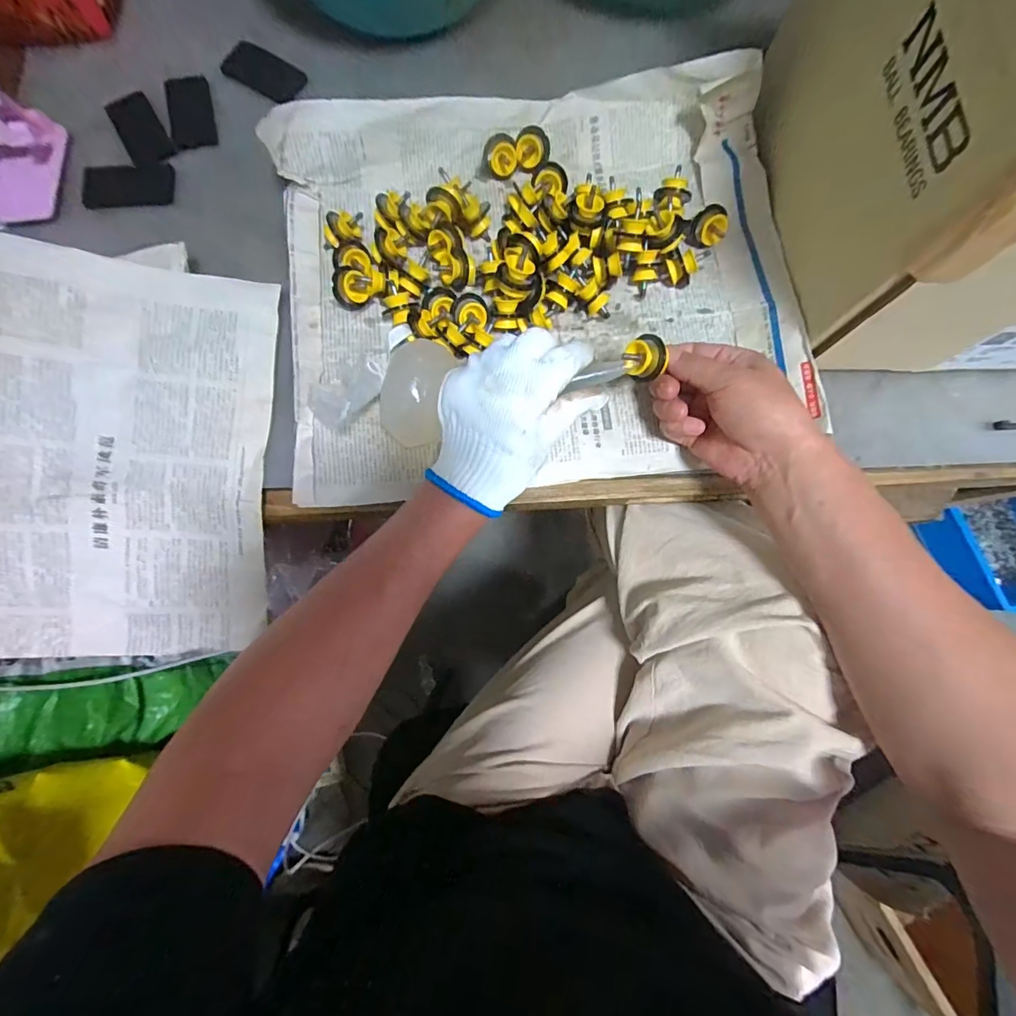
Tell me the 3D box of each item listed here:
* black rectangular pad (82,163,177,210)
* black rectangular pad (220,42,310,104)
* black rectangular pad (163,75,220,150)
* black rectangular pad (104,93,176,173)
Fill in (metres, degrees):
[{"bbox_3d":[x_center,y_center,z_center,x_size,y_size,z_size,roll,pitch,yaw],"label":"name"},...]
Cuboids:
[{"bbox_3d":[-0.363,-0.309,0.440,0.084,0.005,0.046,-6,80,-2],"label":"black rectangular pad"},{"bbox_3d":[-0.248,-0.444,0.468,0.090,0.004,0.050,32,81,5],"label":"black rectangular pad"},{"bbox_3d":[-0.315,-0.393,0.456,0.044,0.004,0.075,-11,85,0],"label":"black rectangular pad"},{"bbox_3d":[-0.365,-0.375,0.452,0.043,0.005,0.084,-31,81,-6],"label":"black rectangular pad"}]

